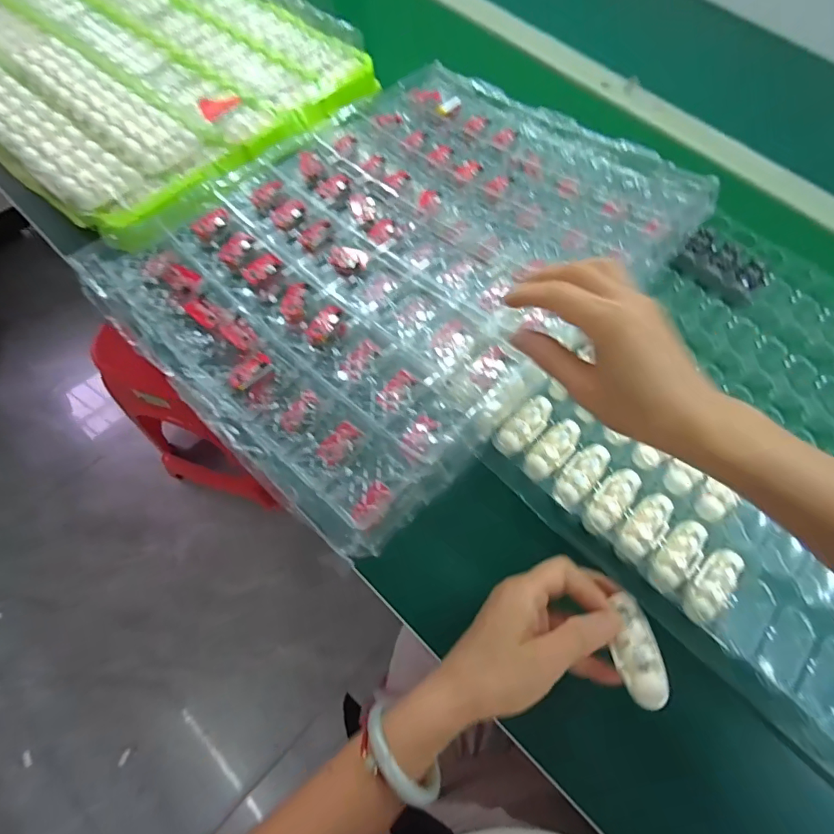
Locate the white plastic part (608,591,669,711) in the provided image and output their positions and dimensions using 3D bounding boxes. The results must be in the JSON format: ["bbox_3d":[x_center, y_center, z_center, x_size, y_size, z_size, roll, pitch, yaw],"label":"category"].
[{"bbox_3d":[0.132,0.137,0.273,0.024,0.014,0.061,5,50,-1],"label":"white plastic part"}]

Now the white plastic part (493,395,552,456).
[{"bbox_3d":[0.092,0.007,0.391,0.065,0.009,0.026,-41,74,-19],"label":"white plastic part"}]

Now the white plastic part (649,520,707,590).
[{"bbox_3d":[0.204,0.107,0.355,0.062,0.010,0.024,-41,74,-19],"label":"white plastic part"}]

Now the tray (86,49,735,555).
[{"bbox_3d":[-0.014,-0.174,0.437,0.381,0.050,0.475,43,71,15],"label":"tray"}]

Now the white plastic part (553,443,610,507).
[{"bbox_3d":[0.136,0.046,0.378,0.025,0.008,0.060,40,70,14],"label":"white plastic part"}]

